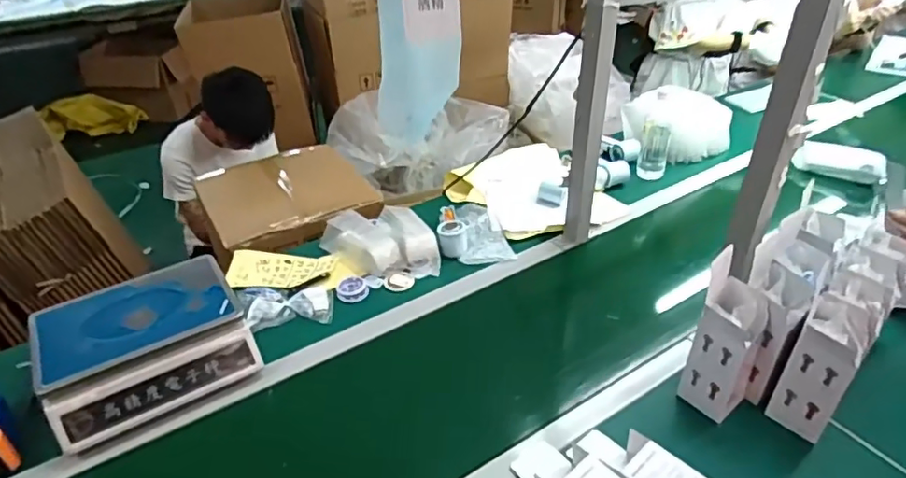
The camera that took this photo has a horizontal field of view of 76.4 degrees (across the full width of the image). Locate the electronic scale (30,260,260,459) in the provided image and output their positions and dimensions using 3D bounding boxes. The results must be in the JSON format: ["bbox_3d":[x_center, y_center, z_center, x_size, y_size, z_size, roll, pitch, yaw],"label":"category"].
[{"bbox_3d":[-0.477,0.163,0.901,0.279,0.119,0.223,-22,41,-25],"label":"electronic scale"}]

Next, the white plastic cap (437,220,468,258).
[{"bbox_3d":[0.000,-0.001,1.172,0.059,0.056,0.059,-1,36,1],"label":"white plastic cap"}]

